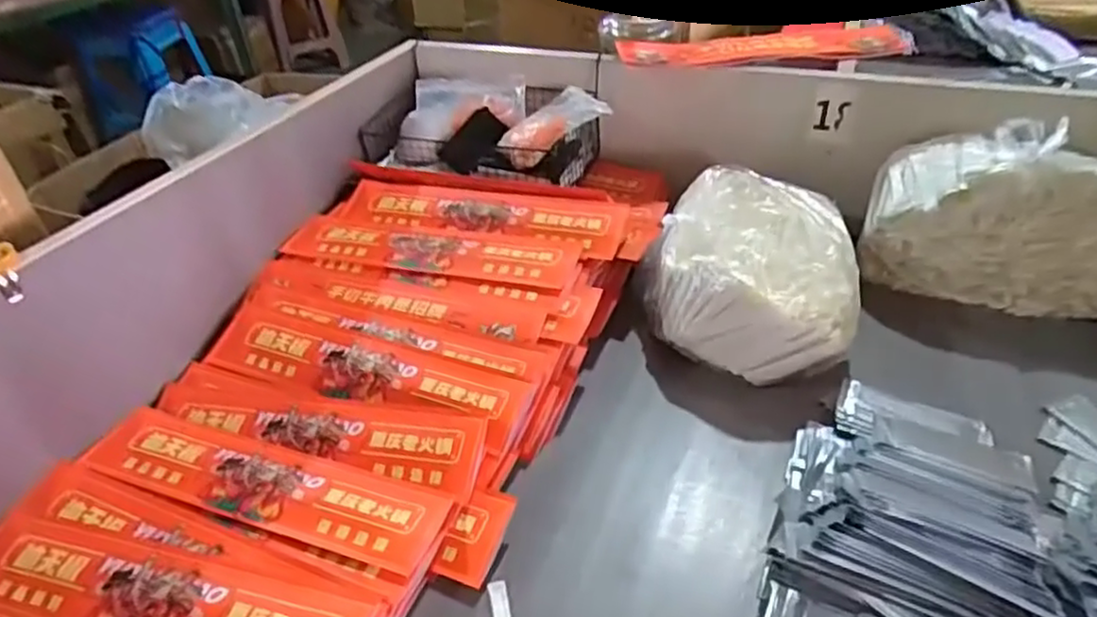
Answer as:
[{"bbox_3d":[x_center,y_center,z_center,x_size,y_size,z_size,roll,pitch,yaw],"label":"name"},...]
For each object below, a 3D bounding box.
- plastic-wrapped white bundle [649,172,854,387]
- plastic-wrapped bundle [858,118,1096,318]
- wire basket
[{"bbox_3d":[0.214,-0.041,0.728,0.200,0.117,0.255,10,40,17],"label":"plastic-wrapped white bundle"},{"bbox_3d":[0.479,-0.097,0.735,0.252,0.165,0.099,11,40,18],"label":"plastic-wrapped bundle"},{"bbox_3d":[-0.078,-0.234,0.875,0.301,0.085,0.154,9,40,17],"label":"wire basket"}]

